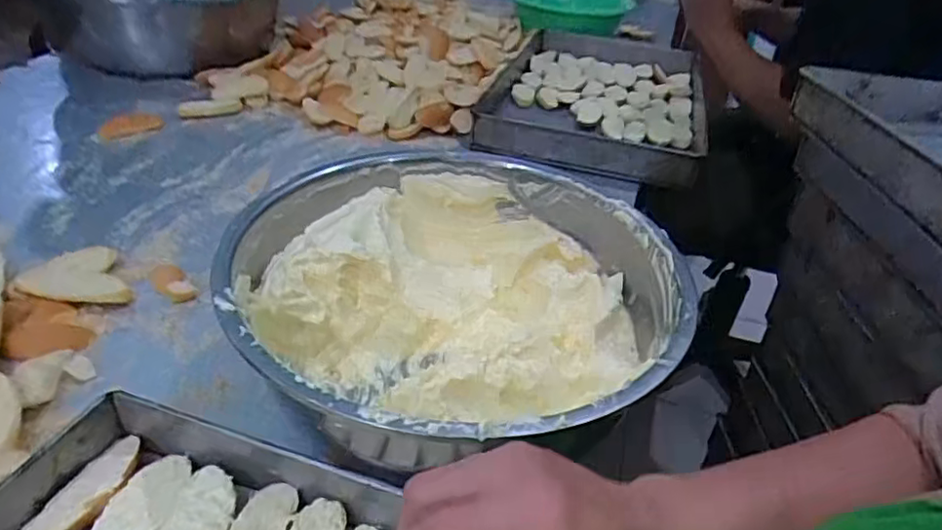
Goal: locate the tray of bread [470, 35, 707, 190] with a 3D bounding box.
[{"bbox_3d":[0.258,-0.349,1.195,0.377,0.066,0.683,12,36,13],"label":"tray of bread"}]

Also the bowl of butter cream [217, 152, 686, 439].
[{"bbox_3d":[-0.013,0.037,0.533,0.356,0.126,0.356,2,35,-1],"label":"bowl of butter cream"}]

